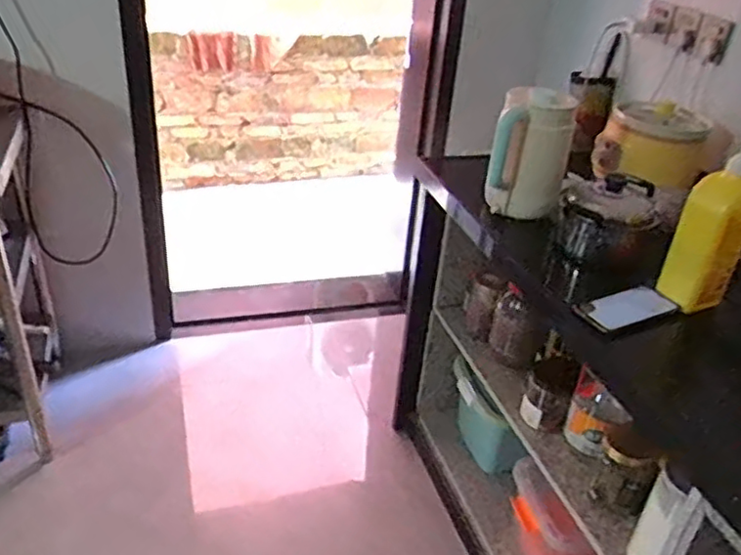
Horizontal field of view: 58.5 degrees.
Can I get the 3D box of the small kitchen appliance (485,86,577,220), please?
[{"bbox_3d":[0.289,-0.225,1.196,0.131,0.218,0.124,15,32,16],"label":"small kitchen appliance"}]

